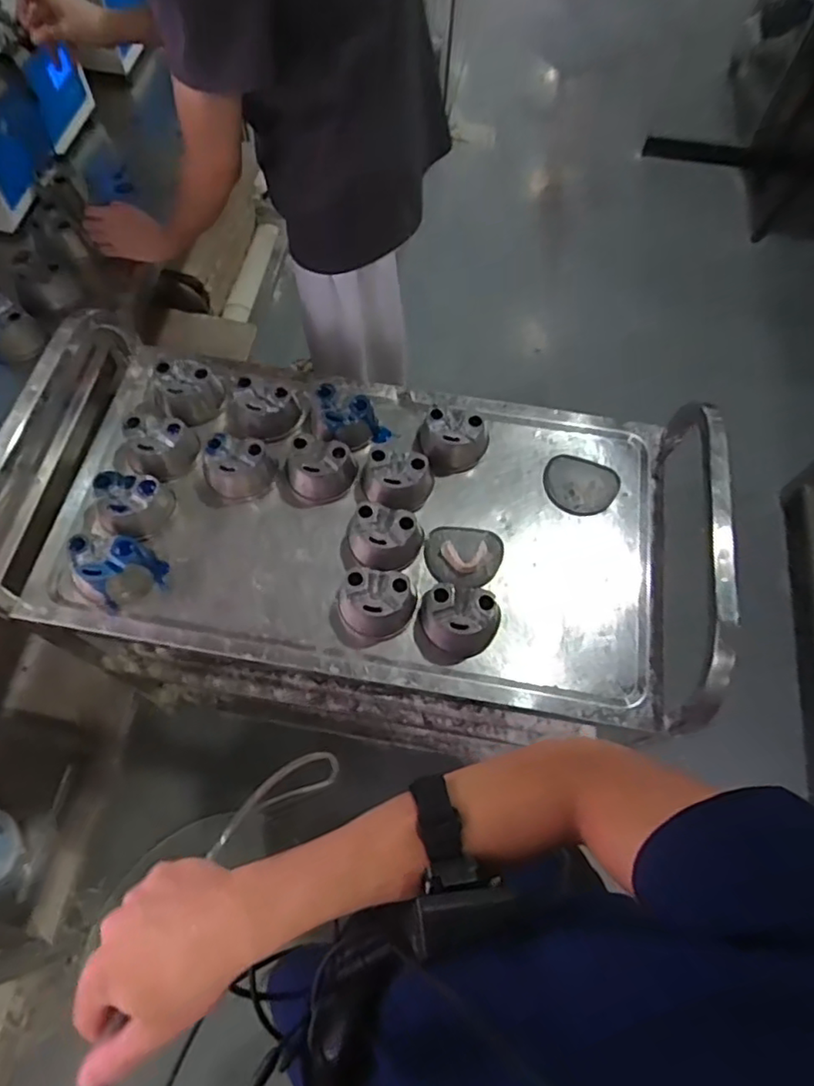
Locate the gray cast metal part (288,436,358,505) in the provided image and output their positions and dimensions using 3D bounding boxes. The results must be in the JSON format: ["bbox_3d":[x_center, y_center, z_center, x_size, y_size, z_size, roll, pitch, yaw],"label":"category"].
[{"bbox_3d":[-0.133,-0.114,0.926,0.102,0.063,0.081,16,65,5],"label":"gray cast metal part"}]

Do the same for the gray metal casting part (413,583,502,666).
[{"bbox_3d":[0.069,0.112,0.838,0.113,0.059,0.101,14,65,4],"label":"gray metal casting part"}]

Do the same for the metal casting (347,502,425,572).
[{"bbox_3d":[-0.037,-0.008,0.881,0.109,0.054,0.087,21,65,7],"label":"metal casting"}]

